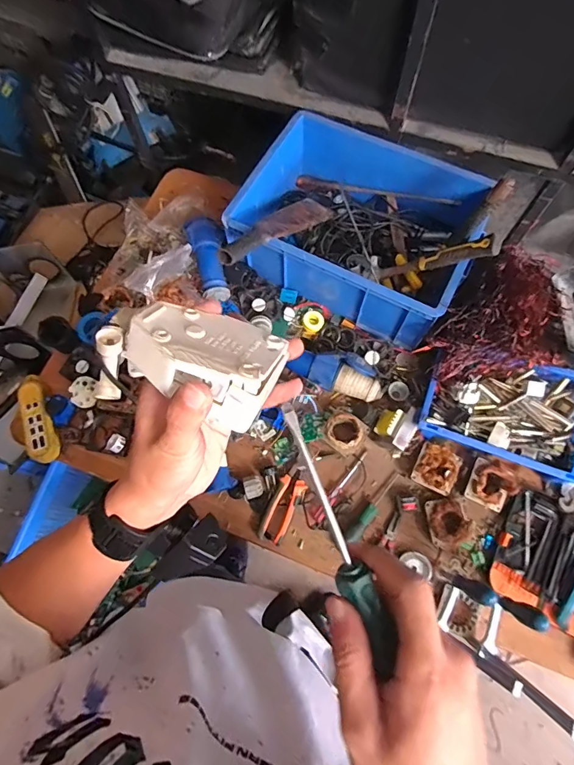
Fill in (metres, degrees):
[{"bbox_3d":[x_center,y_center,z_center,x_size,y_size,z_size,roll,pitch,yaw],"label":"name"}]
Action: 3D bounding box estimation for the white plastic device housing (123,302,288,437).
[{"bbox_3d":[-0.054,-0.015,0.260,0.097,0.042,0.061,22,34,8],"label":"white plastic device housing"}]

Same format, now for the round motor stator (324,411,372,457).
[{"bbox_3d":[0.117,0.106,0.862,0.082,0.056,0.079,36,74,12],"label":"round motor stator"}]

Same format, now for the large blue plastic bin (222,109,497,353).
[{"bbox_3d":[0.161,-0.351,0.937,0.472,0.167,0.385,26,72,9],"label":"large blue plastic bin"}]

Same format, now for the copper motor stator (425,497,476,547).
[{"bbox_3d":[0.312,0.272,0.811,0.082,0.048,0.088,-8,70,-3],"label":"copper motor stator"}]

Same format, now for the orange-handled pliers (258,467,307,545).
[{"bbox_3d":[-0.003,0.241,0.835,0.052,0.019,0.155,26,72,9],"label":"orange-handled pliers"}]

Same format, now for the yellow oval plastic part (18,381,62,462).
[{"bbox_3d":[-0.520,0.082,0.876,0.057,0.029,0.175,-18,71,-7],"label":"yellow oval plastic part"}]

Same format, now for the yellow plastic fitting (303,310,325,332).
[{"bbox_3d":[0.060,-0.137,0.936,0.044,0.013,0.046,-14,71,-5],"label":"yellow plastic fitting"}]

